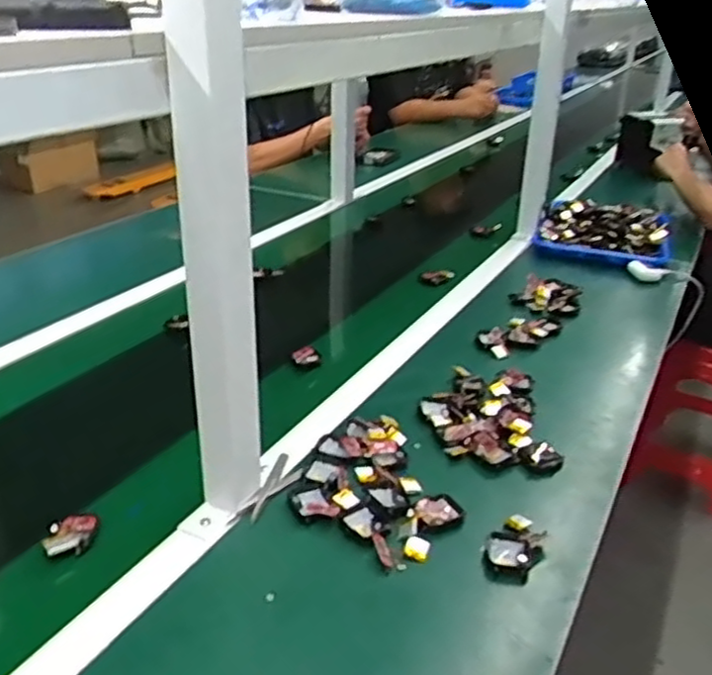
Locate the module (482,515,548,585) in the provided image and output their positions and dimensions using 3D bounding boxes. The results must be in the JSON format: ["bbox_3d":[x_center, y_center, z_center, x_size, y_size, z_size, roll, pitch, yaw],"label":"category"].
[{"bbox_3d":[0.142,0.190,0.642,0.045,0.016,0.080,20,32,31],"label":"module"}]

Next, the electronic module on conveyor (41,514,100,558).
[{"bbox_3d":[-0.256,0.177,0.643,0.047,0.012,0.042,-9,29,-21],"label":"electronic module on conveyor"}]

